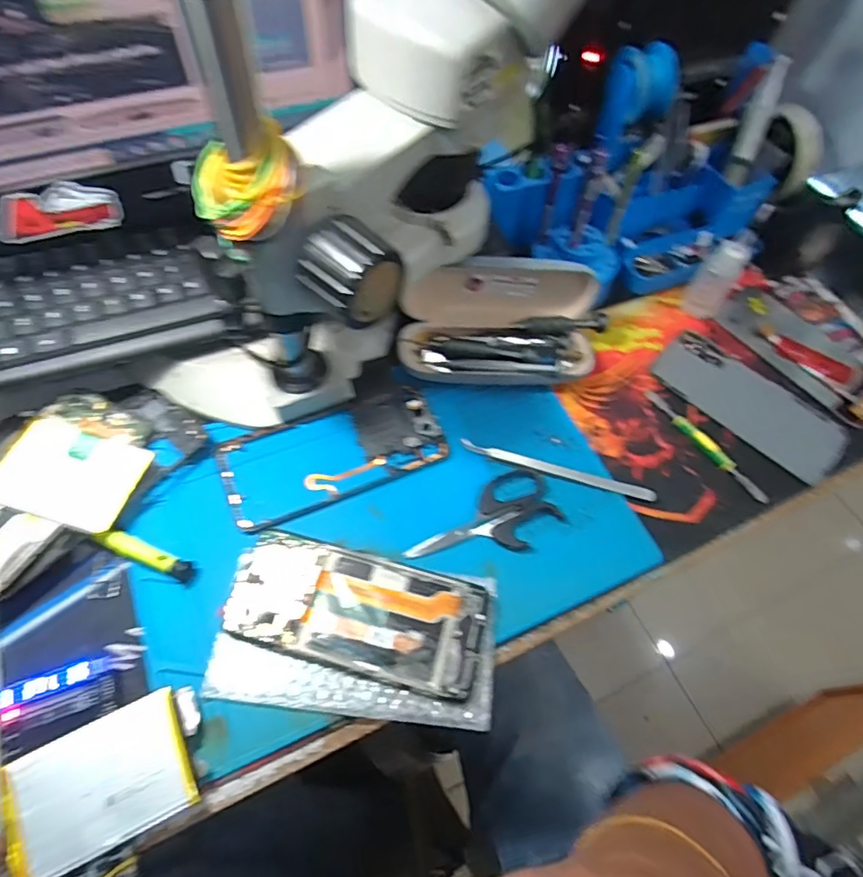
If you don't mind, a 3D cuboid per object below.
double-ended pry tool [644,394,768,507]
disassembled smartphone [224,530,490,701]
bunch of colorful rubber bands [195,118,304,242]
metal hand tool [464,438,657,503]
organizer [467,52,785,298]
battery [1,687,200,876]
[{"bbox_3d":[0.222,0.004,0.433,0.012,0.009,0.121,-31,65,-21],"label":"double-ended pry tool"},{"bbox_3d":[-0.047,0.111,0.343,0.160,0.013,0.071,13,58,4],"label":"disassembled smartphone"},{"bbox_3d":[-0.092,-0.129,0.269,0.054,0.040,0.043,-16,63,-14],"label":"bunch of colorful rubber bands"},{"bbox_3d":[0.097,0.025,0.413,0.150,0.008,0.010,14,58,5],"label":"metal hand tool"},{"bbox_3d":[0.191,-0.229,0.477,0.246,0.153,0.158,-22,62,-16],"label":"organizer"},{"bbox_3d":[-0.179,0.185,0.285,0.091,0.006,0.060,-23,72,-13],"label":"battery"}]

